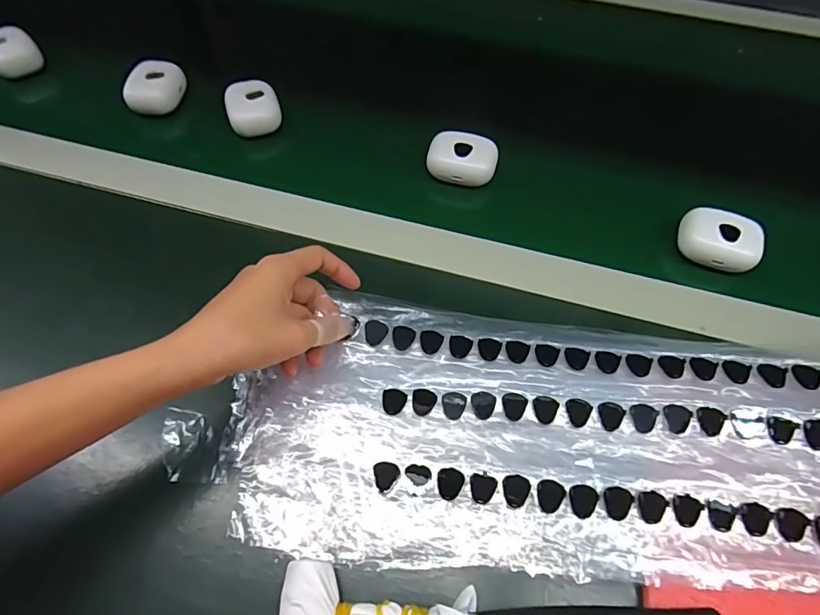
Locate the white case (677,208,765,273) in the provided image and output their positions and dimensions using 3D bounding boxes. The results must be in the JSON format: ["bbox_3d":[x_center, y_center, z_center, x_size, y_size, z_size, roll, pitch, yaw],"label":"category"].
[{"bbox_3d":[0.242,-0.052,0.379,0.054,0.021,0.042,15,64,10],"label":"white case"}]

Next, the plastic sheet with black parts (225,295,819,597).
[{"bbox_3d":[0.150,0.079,0.290,0.509,0.025,0.157,3,63,6],"label":"plastic sheet with black parts"}]

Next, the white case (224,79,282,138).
[{"bbox_3d":[-0.146,-0.187,0.455,0.045,0.023,0.051,-19,63,-7],"label":"white case"}]

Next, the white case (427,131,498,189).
[{"bbox_3d":[0.045,-0.128,0.420,0.058,0.022,0.041,13,64,9],"label":"white case"}]

